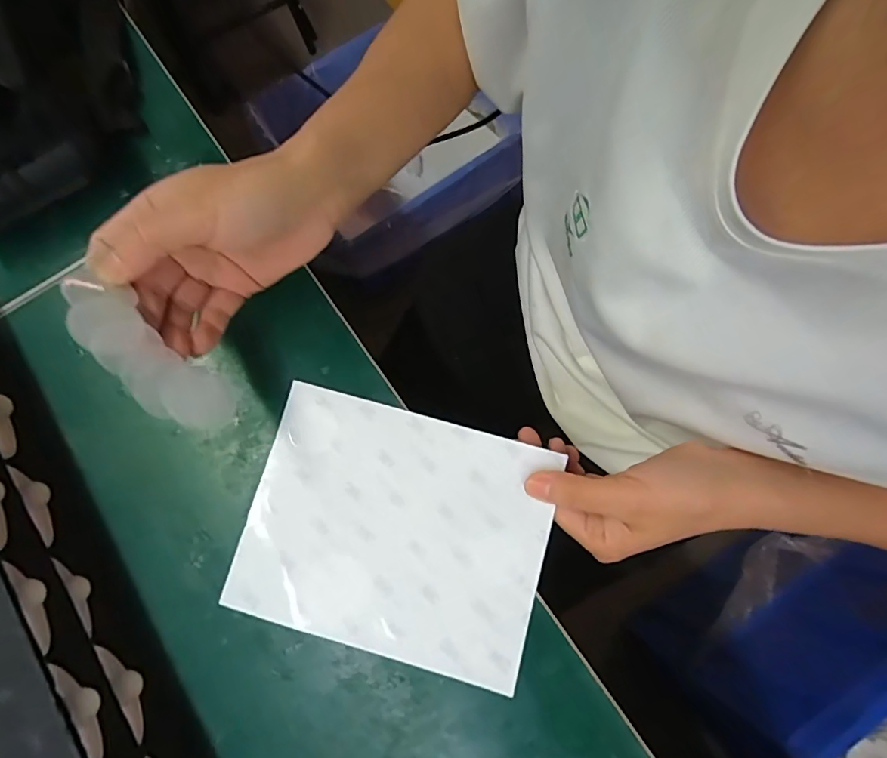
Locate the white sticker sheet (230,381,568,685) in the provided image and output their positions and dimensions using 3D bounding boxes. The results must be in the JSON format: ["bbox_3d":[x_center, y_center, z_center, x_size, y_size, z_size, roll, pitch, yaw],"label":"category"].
[{"bbox_3d":[-0.027,0.087,0.285,0.171,0.010,0.135,15,78,3],"label":"white sticker sheet"}]

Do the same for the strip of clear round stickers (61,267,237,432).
[{"bbox_3d":[-0.143,-0.011,0.232,0.008,0.037,0.091,-28,111,33],"label":"strip of clear round stickers"}]

